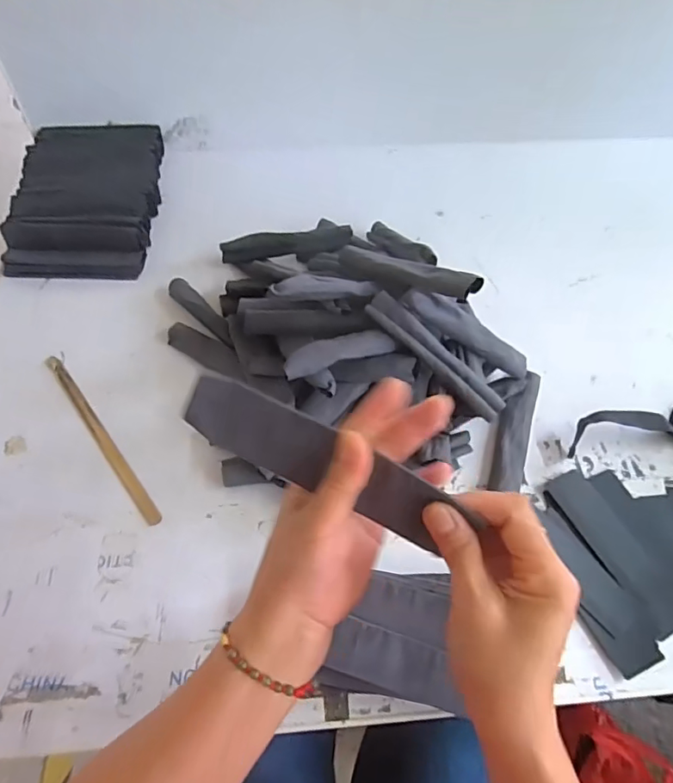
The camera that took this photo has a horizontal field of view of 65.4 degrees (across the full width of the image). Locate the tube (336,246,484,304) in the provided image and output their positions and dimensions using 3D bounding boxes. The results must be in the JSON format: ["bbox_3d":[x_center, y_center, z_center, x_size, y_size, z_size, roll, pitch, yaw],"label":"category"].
[{"bbox_3d":[0.072,-0.132,0.585,0.188,0.025,0.028,24,57,40],"label":"tube"}]

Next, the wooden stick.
[{"bbox_3d":[-0.276,0.051,0.612,0.017,0.009,0.270,-34,64,-21],"label":"wooden stick"}]

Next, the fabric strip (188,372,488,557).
[{"bbox_3d":[-0.009,0.041,0.307,0.169,0.043,0.005,25,20,6],"label":"fabric strip"}]

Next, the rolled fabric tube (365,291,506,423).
[{"bbox_3d":[0.110,-0.037,0.578,0.185,0.011,0.032,42,86,-3],"label":"rolled fabric tube"}]

